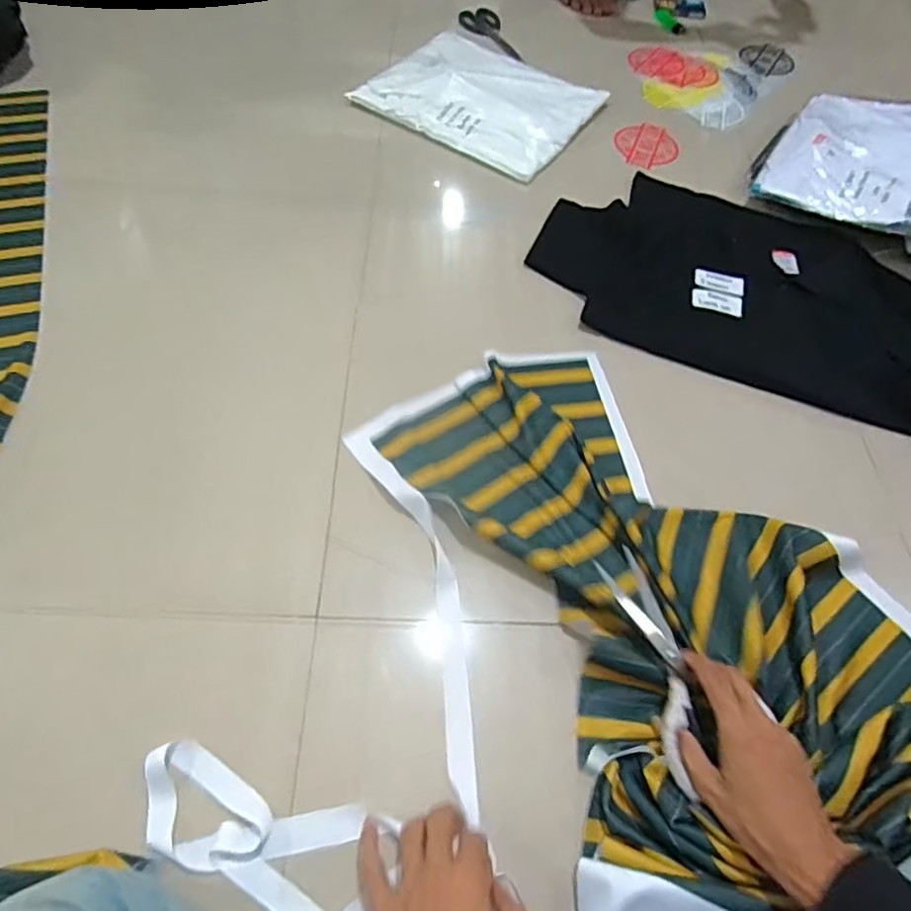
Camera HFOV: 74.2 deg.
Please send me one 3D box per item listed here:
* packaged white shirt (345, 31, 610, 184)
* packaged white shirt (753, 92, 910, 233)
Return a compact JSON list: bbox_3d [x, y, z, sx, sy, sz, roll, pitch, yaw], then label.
[{"bbox_3d":[0.043,-0.576,0.974,0.327,0.031,0.263,33,63,14],"label":"packaged white shirt"},{"bbox_3d":[0.642,-0.430,0.857,0.314,0.034,0.297,28,71,27],"label":"packaged white shirt"}]

